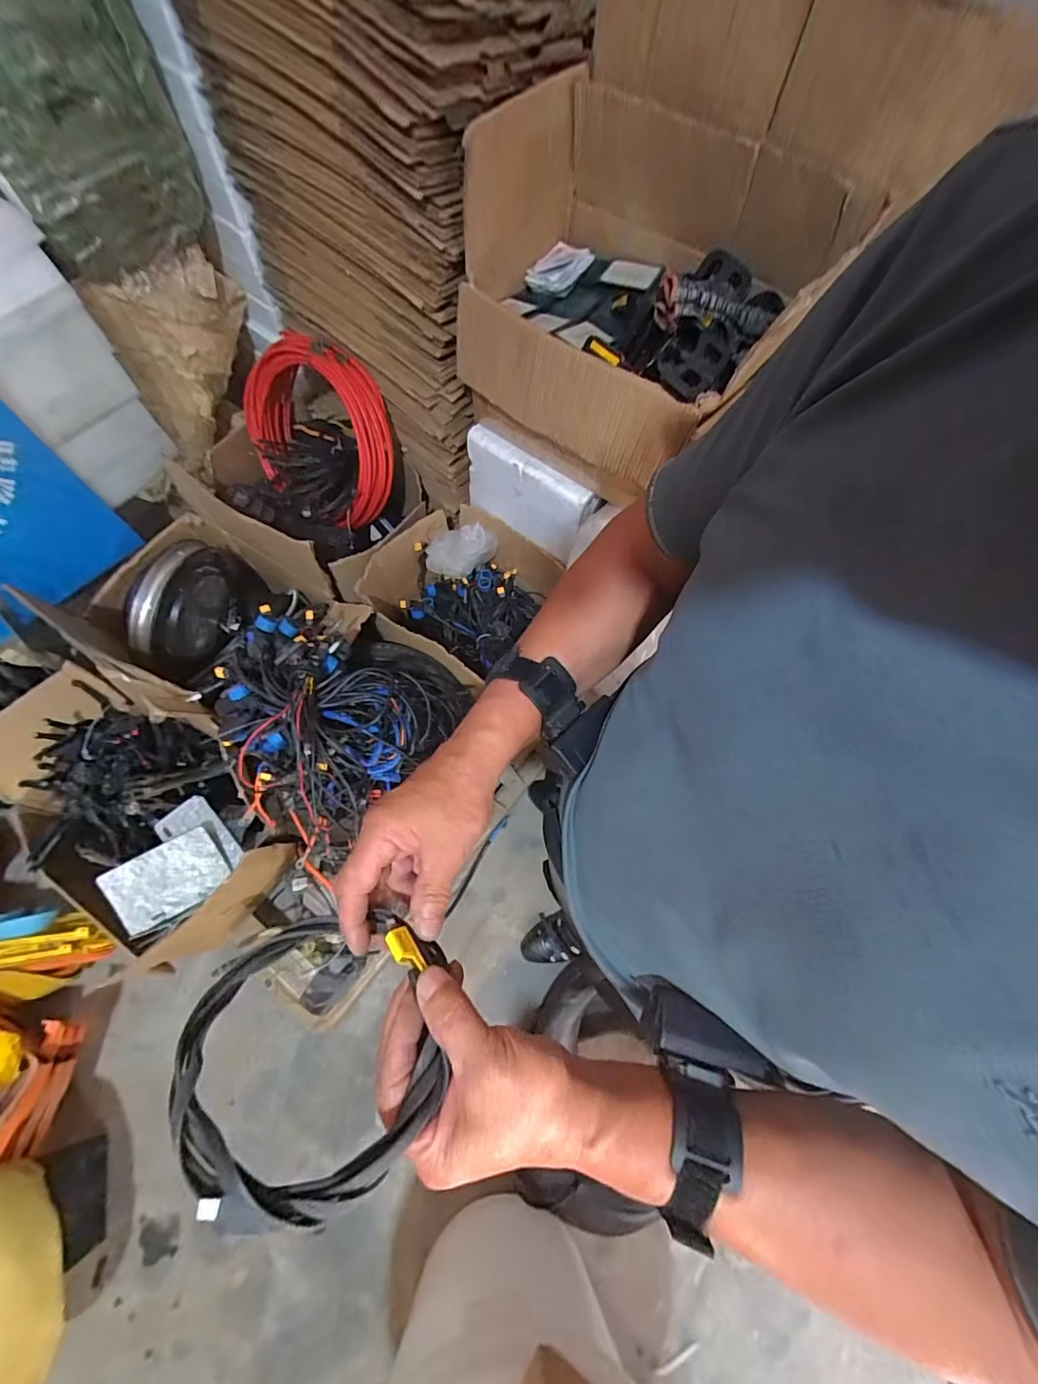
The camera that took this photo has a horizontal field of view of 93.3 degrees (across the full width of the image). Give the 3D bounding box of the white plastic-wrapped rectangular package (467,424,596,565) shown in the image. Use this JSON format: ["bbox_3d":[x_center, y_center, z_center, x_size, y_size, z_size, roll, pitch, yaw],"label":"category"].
[{"bbox_3d":[0.014,-0.409,1.024,0.285,0.179,0.055,34,70,11],"label":"white plastic-wrapped rectangular package"}]

